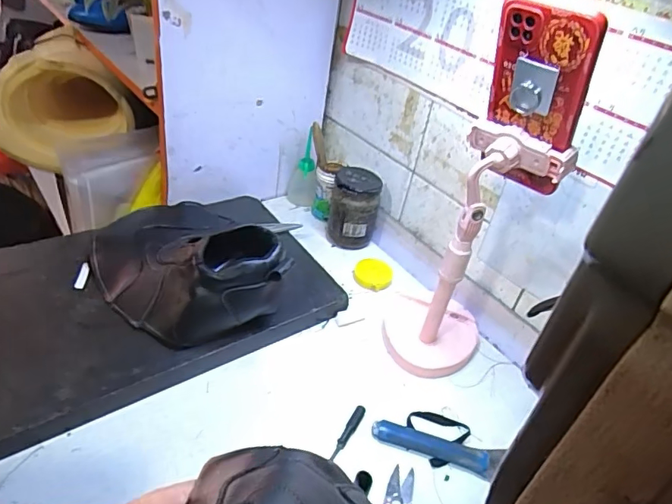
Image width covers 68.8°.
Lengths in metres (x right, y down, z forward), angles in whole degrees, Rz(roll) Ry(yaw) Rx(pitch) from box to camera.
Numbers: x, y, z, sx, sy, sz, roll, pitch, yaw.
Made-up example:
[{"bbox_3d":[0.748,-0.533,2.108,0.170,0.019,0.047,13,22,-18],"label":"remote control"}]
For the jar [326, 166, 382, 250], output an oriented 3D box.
[{"bbox_3d":[0.024,-0.061,0.692,0.064,0.102,0.068,4,41,-4],"label":"jar"}]

